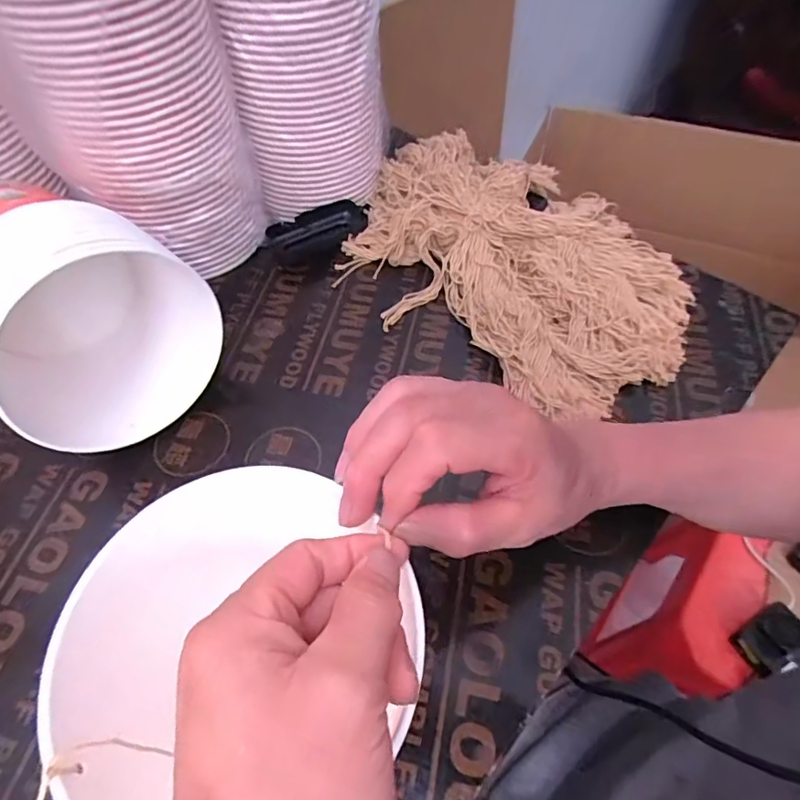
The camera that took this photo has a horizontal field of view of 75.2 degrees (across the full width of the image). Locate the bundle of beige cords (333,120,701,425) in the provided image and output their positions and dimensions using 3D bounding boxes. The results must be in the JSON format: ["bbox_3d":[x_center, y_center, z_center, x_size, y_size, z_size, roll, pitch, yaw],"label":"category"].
[{"bbox_3d":[0.121,-0.165,0.543,0.382,0.061,0.286,33,63,22],"label":"bundle of beige cords"}]

